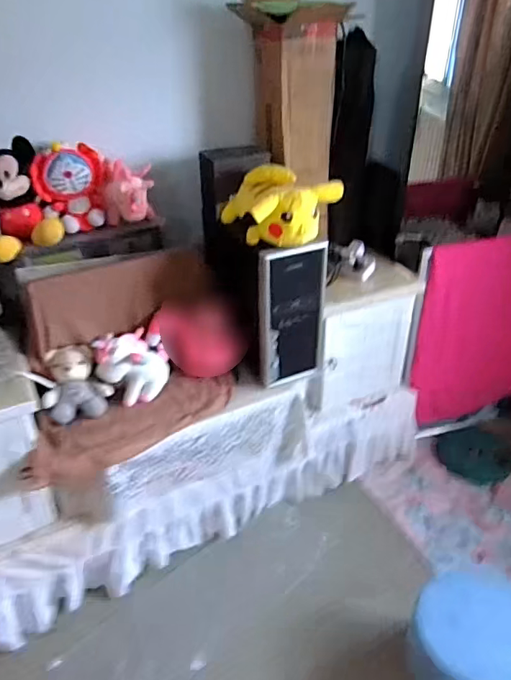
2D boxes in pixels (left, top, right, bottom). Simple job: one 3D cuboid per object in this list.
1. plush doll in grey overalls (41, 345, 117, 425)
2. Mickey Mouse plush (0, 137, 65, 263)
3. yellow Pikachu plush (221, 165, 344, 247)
[{"bbox_3d":[-0.457,0.110,1.312,0.155,0.155,0.099,-10,34,-14],"label":"plush doll in grey overalls"},{"bbox_3d":[-0.622,-0.372,1.323,0.183,0.231,0.234,-16,36,-21],"label":"Mickey Mouse plush"},{"bbox_3d":[0.062,-0.359,1.333,0.248,0.143,0.269,-15,36,-21],"label":"yellow Pikachu plush"}]

